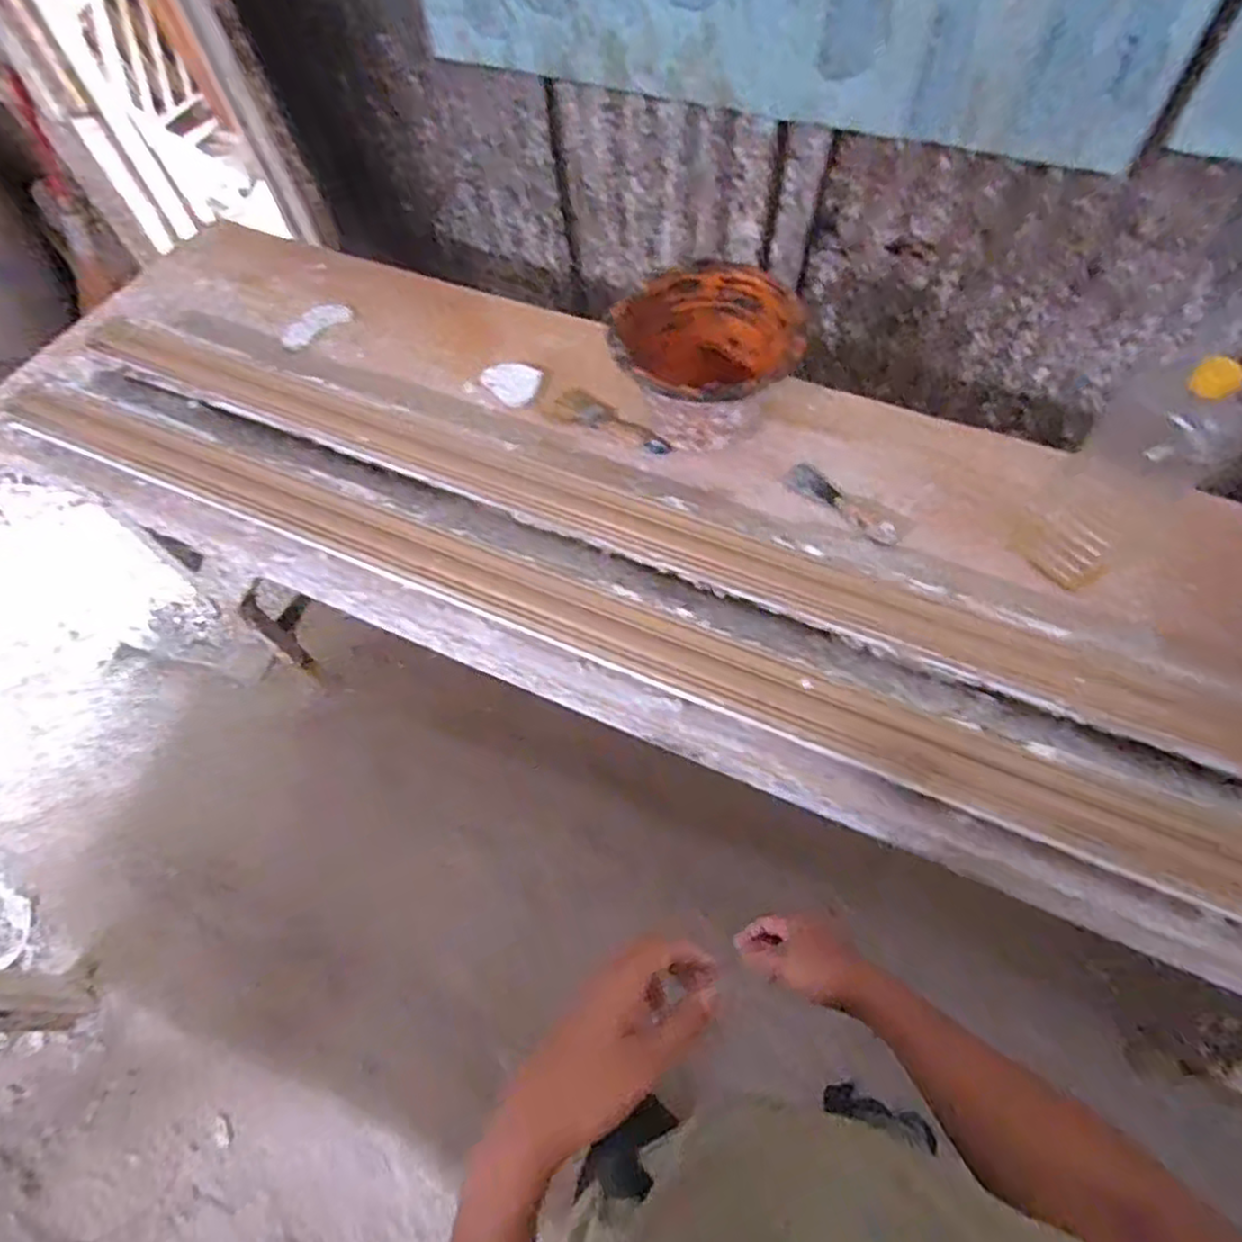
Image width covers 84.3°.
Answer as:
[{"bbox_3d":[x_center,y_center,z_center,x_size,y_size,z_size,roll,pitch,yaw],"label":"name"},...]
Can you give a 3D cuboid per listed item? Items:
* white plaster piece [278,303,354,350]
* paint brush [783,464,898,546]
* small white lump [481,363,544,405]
[{"bbox_3d":[-0.514,-0.500,1.154,0.122,0.020,0.072,-32,64,-14],"label":"white plaster piece"},{"bbox_3d":[0.301,-0.163,0.929,0.044,0.016,0.174,-42,66,-18],"label":"paint brush"},{"bbox_3d":[-0.169,-0.372,1.068,0.097,0.020,0.066,35,69,21],"label":"small white lump"}]

